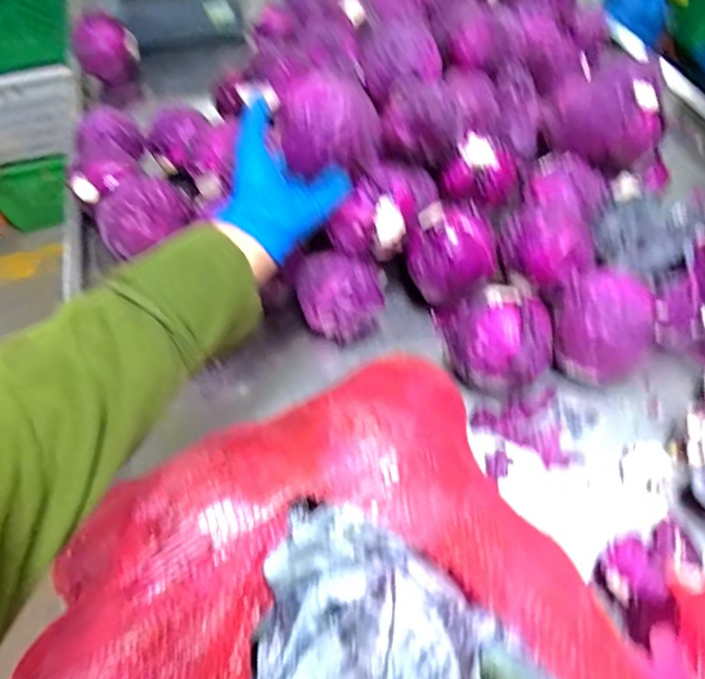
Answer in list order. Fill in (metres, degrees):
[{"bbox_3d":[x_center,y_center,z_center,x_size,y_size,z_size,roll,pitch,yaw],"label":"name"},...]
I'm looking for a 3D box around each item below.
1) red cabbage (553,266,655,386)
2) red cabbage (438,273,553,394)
[{"bbox_3d":[0.308,-0.010,0.679,0.111,0.109,0.111,-2,57,3],"label":"red cabbage"},{"bbox_3d":[0.185,-0.001,0.682,0.123,0.107,0.148,-12,57,-4],"label":"red cabbage"}]

